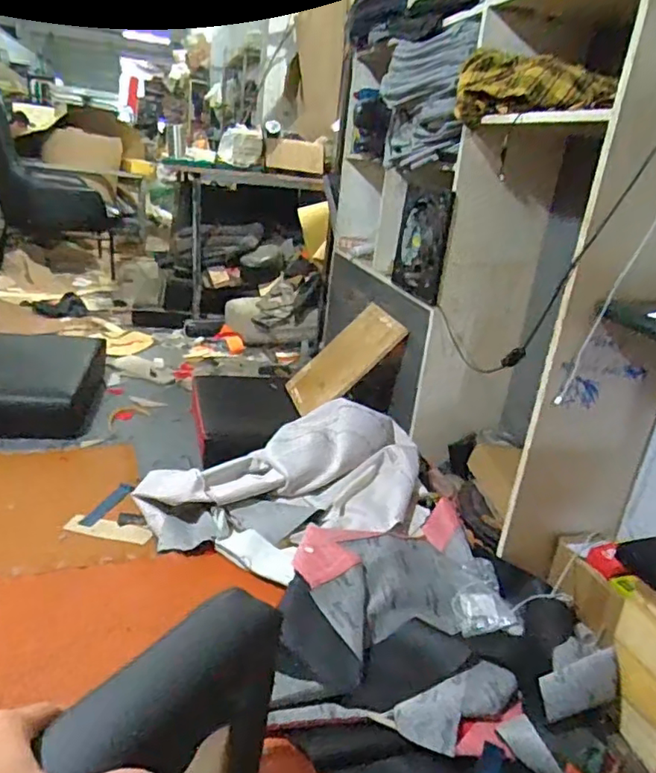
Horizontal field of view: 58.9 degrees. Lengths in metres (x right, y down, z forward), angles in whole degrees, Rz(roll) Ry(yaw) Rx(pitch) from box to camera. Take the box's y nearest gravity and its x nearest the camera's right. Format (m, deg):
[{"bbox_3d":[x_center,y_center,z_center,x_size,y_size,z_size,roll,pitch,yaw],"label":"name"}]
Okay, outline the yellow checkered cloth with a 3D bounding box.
[{"bbox_3d":[0.442,-0.654,1.275,0.325,0.136,0.106,18,24,22],"label":"yellow checkered cloth"}]

